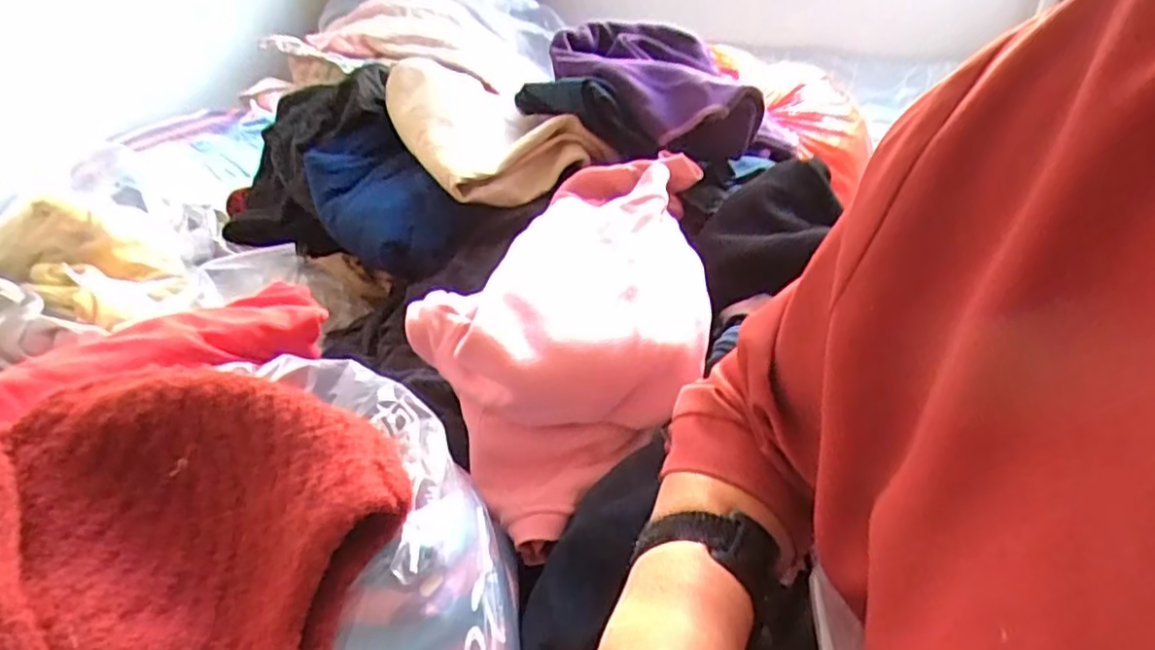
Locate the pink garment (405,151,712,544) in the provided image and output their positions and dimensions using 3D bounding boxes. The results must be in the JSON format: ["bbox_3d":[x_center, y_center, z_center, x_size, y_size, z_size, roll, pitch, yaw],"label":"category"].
[{"bbox_3d":[0.022,-0.008,0.600,0.193,0.157,0.351,19,43,27],"label":"pink garment"}]

